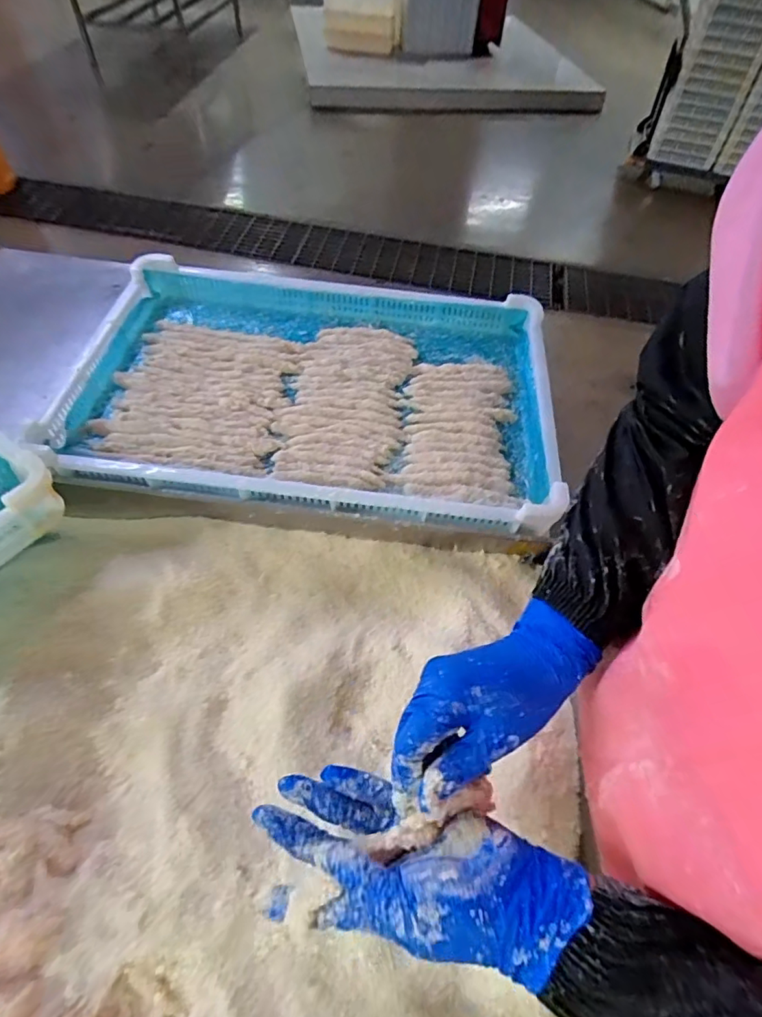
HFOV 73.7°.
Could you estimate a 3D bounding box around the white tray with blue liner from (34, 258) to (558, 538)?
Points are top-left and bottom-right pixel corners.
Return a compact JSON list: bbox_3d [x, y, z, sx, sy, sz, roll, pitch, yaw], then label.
[{"bbox_3d":[-0.080,-0.171,0.664,0.589,0.053,0.407,7,54,1],"label":"white tray with blue liner"}]

